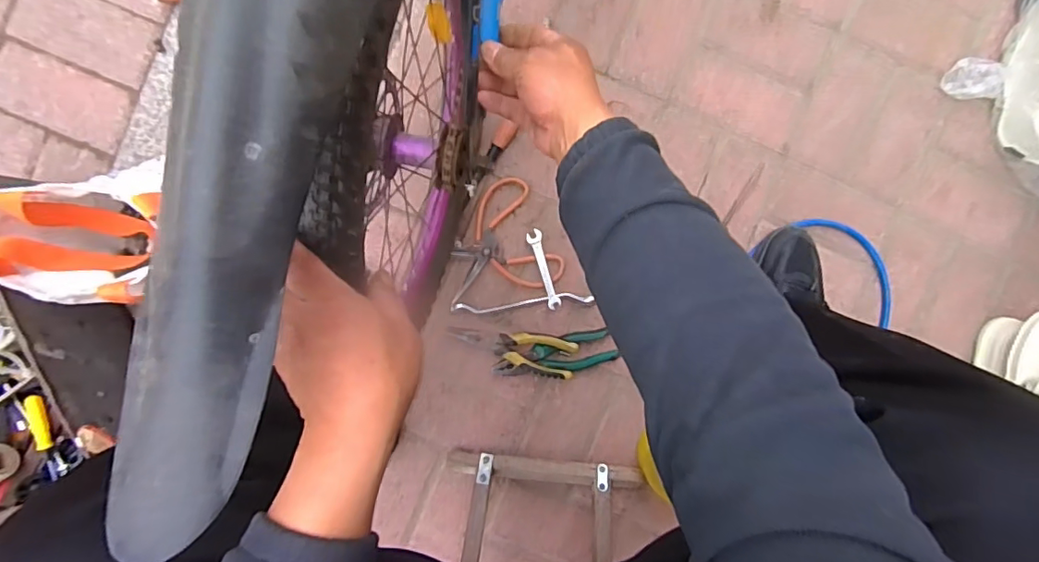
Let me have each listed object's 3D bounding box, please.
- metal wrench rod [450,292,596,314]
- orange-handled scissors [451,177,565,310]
[{"bbox_3d":[0.007,0.033,0.796,0.212,0.010,0.022,-4,94,-3],"label":"metal wrench rod"},{"bbox_3d":[-0.030,-0.062,0.791,0.167,0.016,0.166,-13,95,-3],"label":"orange-handled scissors"}]

